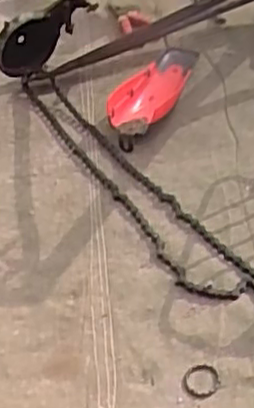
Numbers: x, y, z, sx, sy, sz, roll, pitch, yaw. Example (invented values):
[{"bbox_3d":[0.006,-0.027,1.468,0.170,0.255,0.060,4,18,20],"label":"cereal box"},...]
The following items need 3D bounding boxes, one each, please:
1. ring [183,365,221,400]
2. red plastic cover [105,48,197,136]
[{"bbox_3d":[0.076,0.181,0.725,0.037,0.008,0.036,-5,47,6],"label":"ring"},{"bbox_3d":[0.036,-0.156,0.977,0.065,0.042,0.161,28,55,29],"label":"red plastic cover"}]

